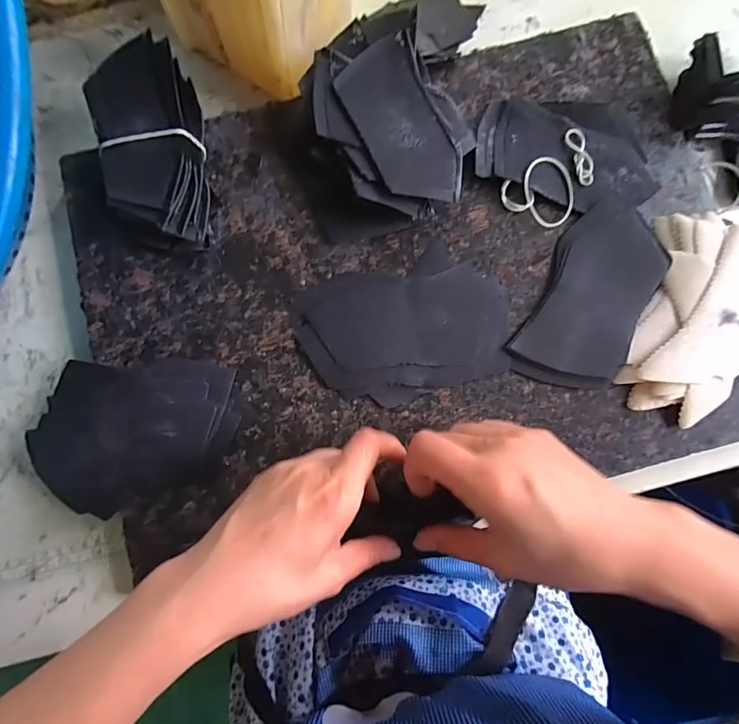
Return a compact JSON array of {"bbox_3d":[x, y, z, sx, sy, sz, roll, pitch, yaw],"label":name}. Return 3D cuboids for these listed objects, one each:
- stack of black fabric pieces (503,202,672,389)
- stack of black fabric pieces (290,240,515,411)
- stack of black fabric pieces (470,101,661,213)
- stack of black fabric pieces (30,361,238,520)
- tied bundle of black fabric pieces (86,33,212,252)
[{"bbox_3d":[0.171,-0.050,0.326,0.078,0.009,0.147,28,84,5],"label":"stack of black fabric pieces"},{"bbox_3d":[0.028,-0.027,0.328,0.153,0.007,0.109,-21,82,-2],"label":"stack of black fabric pieces"},{"bbox_3d":[0.158,-0.166,0.342,0.138,0.010,0.084,20,83,4],"label":"stack of black fabric pieces"},{"bbox_3d":[-0.175,0.054,0.318,0.148,0.015,0.109,-1,81,5],"label":"stack of black fabric pieces"},{"bbox_3d":[-0.161,-0.160,0.327,0.073,0.050,0.145,-16,82,-1],"label":"tied bundle of black fabric pieces"}]

